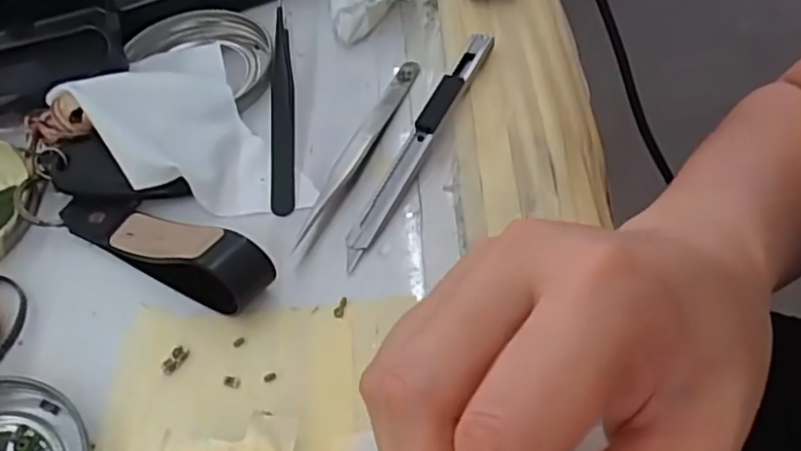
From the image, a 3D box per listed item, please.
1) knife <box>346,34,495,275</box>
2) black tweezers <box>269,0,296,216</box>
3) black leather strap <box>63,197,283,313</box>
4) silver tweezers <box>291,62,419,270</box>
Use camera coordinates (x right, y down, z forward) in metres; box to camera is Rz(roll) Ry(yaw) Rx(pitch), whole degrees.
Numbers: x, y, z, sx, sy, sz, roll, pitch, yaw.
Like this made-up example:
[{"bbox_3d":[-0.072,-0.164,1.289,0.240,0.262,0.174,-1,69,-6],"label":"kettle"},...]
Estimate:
[{"bbox_3d":[0.008,-0.038,0.294,0.010,0.014,0.131,22,58,19],"label":"knife"},{"bbox_3d":[-0.057,-0.061,0.319,0.011,0.013,0.129,-7,53,0],"label":"black tweezers"},{"bbox_3d":[-0.096,0.005,0.265,0.101,0.027,0.023,23,59,20],"label":"black leather strap"},{"bbox_3d":[-0.018,-0.035,0.300,0.010,0.007,0.121,16,57,16],"label":"silver tweezers"}]

